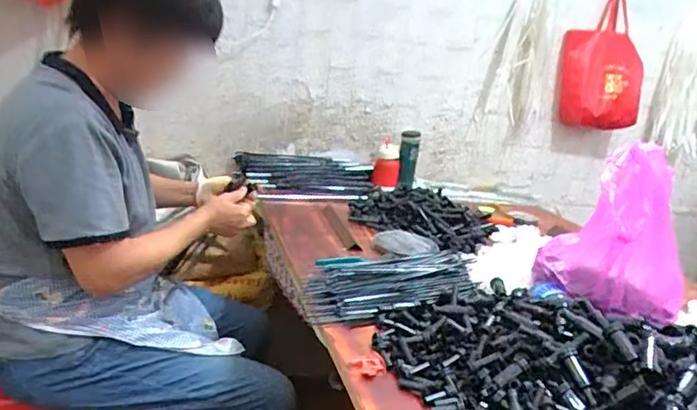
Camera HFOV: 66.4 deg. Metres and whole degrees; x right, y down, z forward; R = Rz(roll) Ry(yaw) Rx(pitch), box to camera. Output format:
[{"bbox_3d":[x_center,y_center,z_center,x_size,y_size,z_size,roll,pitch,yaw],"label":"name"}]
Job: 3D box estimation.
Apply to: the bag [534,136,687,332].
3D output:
[{"bbox_3d":[0.442,0.041,0.869,0.214,0.250,0.145,20,20,36],"label":"bag"}]

